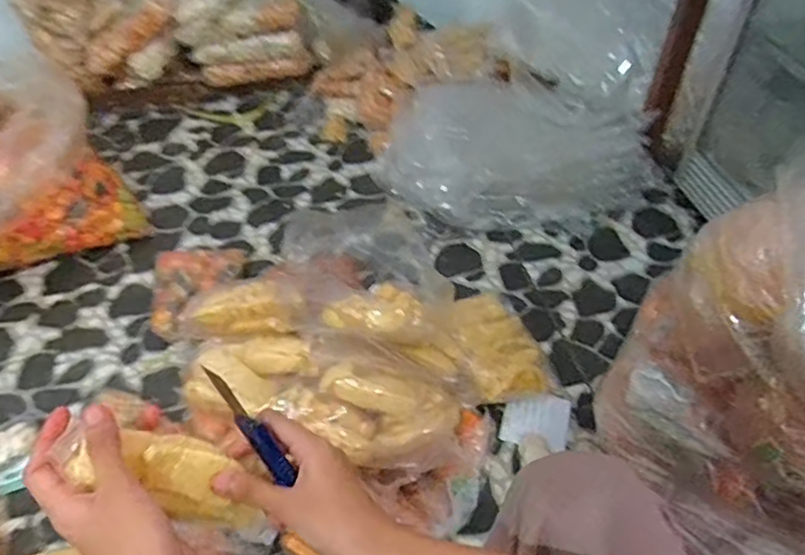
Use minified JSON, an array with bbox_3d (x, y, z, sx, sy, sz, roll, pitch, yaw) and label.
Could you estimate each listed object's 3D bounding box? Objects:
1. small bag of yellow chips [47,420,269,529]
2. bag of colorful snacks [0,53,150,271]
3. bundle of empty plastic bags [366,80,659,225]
[{"bbox_3d":[-0.137,0.118,0.368,0.120,0.024,0.047,33,47,-16],"label":"small bag of yellow chips"},{"bbox_3d":[-0.703,-0.185,1.078,0.332,0.287,0.315,35,57,28],"label":"bag of colorful snacks"},{"bbox_3d":[0.211,-0.244,1.201,0.503,0.171,0.267,-1,48,-1],"label":"bundle of empty plastic bags"}]

